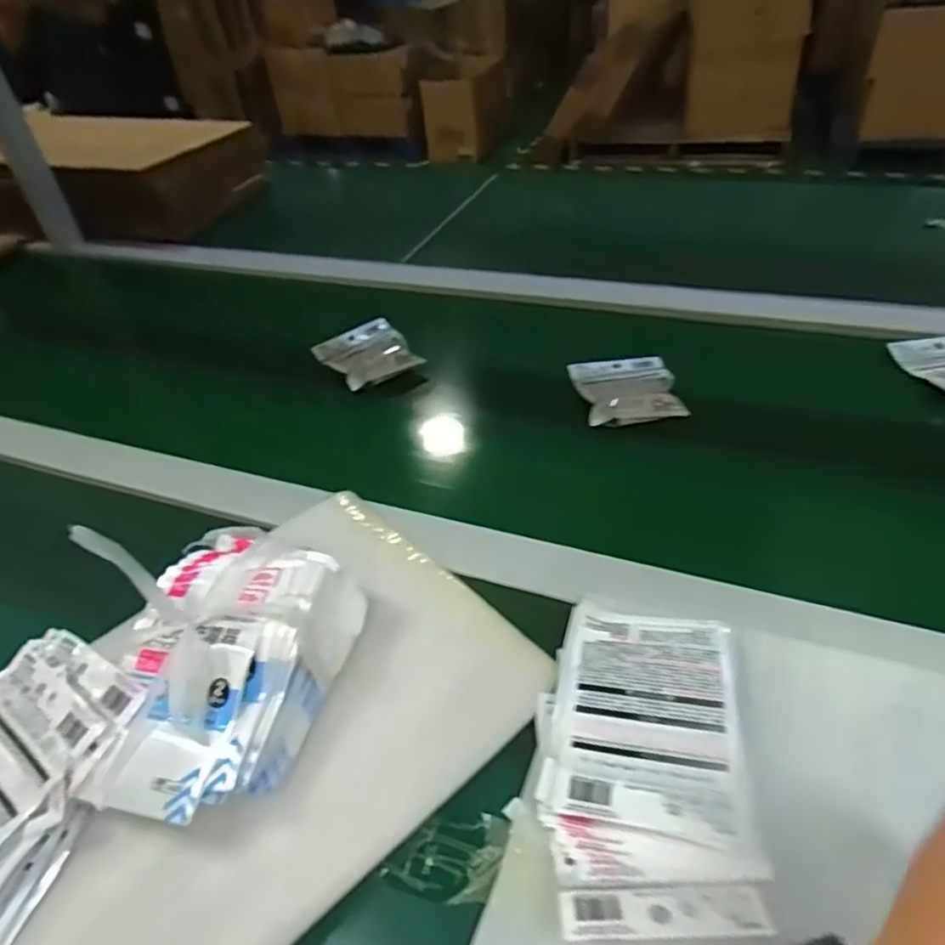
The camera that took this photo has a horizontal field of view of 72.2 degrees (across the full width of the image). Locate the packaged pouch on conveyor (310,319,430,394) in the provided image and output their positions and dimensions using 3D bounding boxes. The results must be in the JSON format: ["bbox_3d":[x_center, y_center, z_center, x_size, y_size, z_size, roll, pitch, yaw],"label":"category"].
[{"bbox_3d":[-0.124,-0.143,0.775,0.099,0.030,0.123,-27,45,-21],"label":"packaged pouch on conveyor"}]

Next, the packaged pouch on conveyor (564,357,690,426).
[{"bbox_3d":[0.160,-0.092,0.675,0.098,0.027,0.128,-6,42,1],"label":"packaged pouch on conveyor"}]

